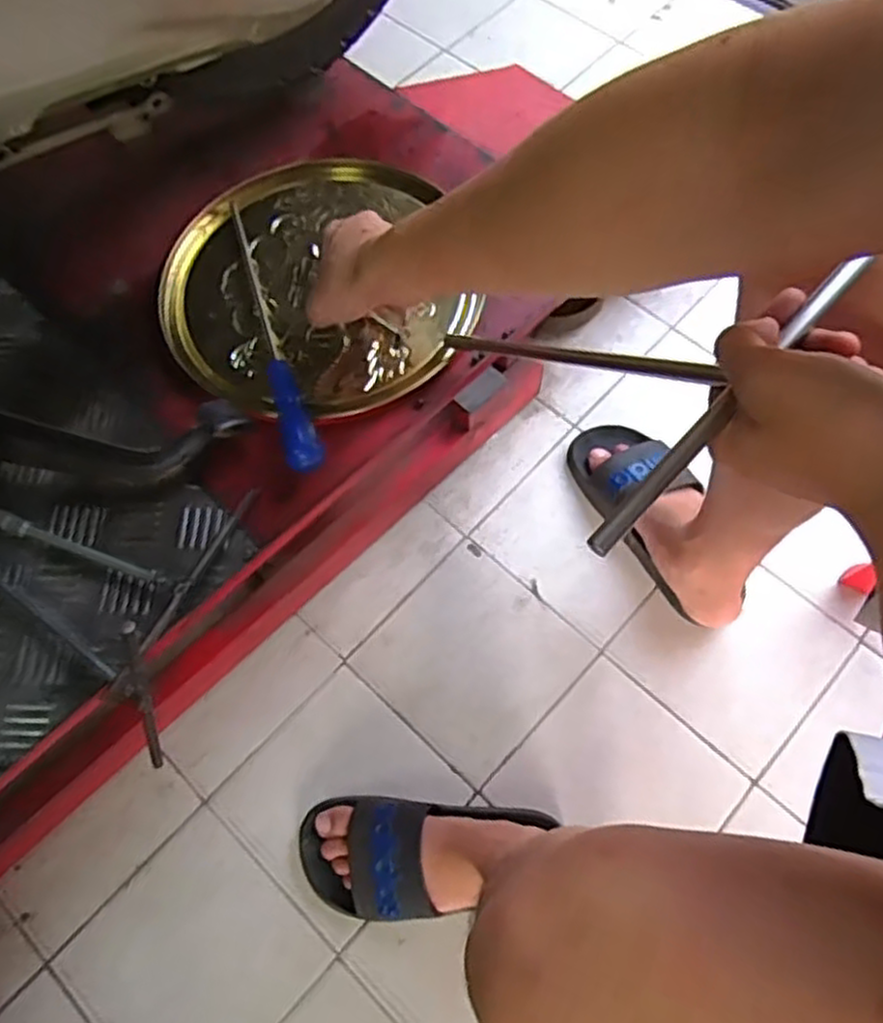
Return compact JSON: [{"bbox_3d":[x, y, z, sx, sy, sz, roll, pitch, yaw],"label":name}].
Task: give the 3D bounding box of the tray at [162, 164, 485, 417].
[{"bbox_3d":[-0.109,-0.187,0.623,0.236,0.014,0.252,0,66,0],"label":"tray"}]

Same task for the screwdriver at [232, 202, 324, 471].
[{"bbox_3d":[-0.133,-0.151,0.597,0.025,0.026,0.280,-16,68,-4],"label":"screwdriver"}]

